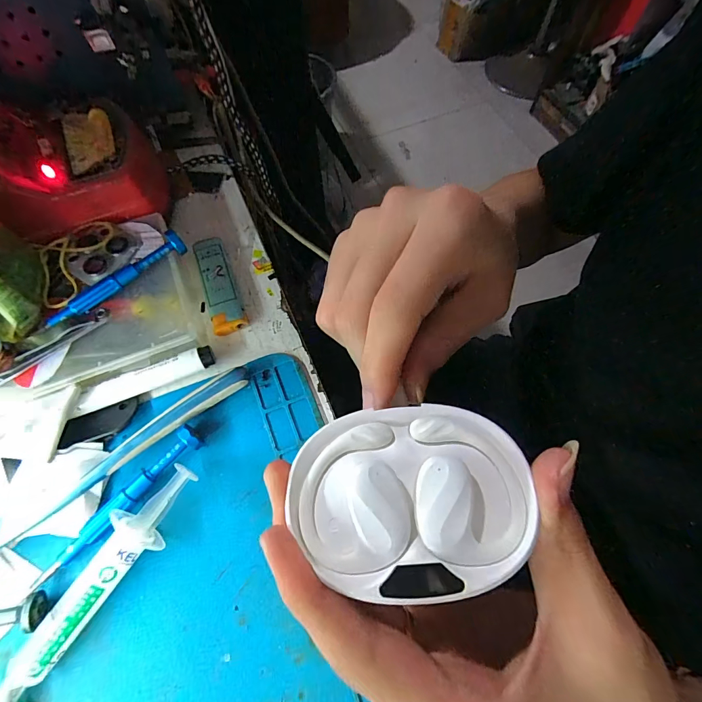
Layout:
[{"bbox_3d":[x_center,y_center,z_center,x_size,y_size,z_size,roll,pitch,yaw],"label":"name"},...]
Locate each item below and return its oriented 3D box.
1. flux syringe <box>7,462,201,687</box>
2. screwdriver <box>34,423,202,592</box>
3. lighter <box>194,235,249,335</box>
[{"bbox_3d":[-0.126,0.111,0.201,0.028,0.019,0.115,35,72,15],"label":"flux syringe"},{"bbox_3d":[-0.129,0.085,0.213,0.016,0.013,0.105,40,73,16],"label":"screwdriver"},{"bbox_3d":[-0.095,-0.047,0.274,0.023,0.012,0.078,-20,68,-7],"label":"lighter"}]

